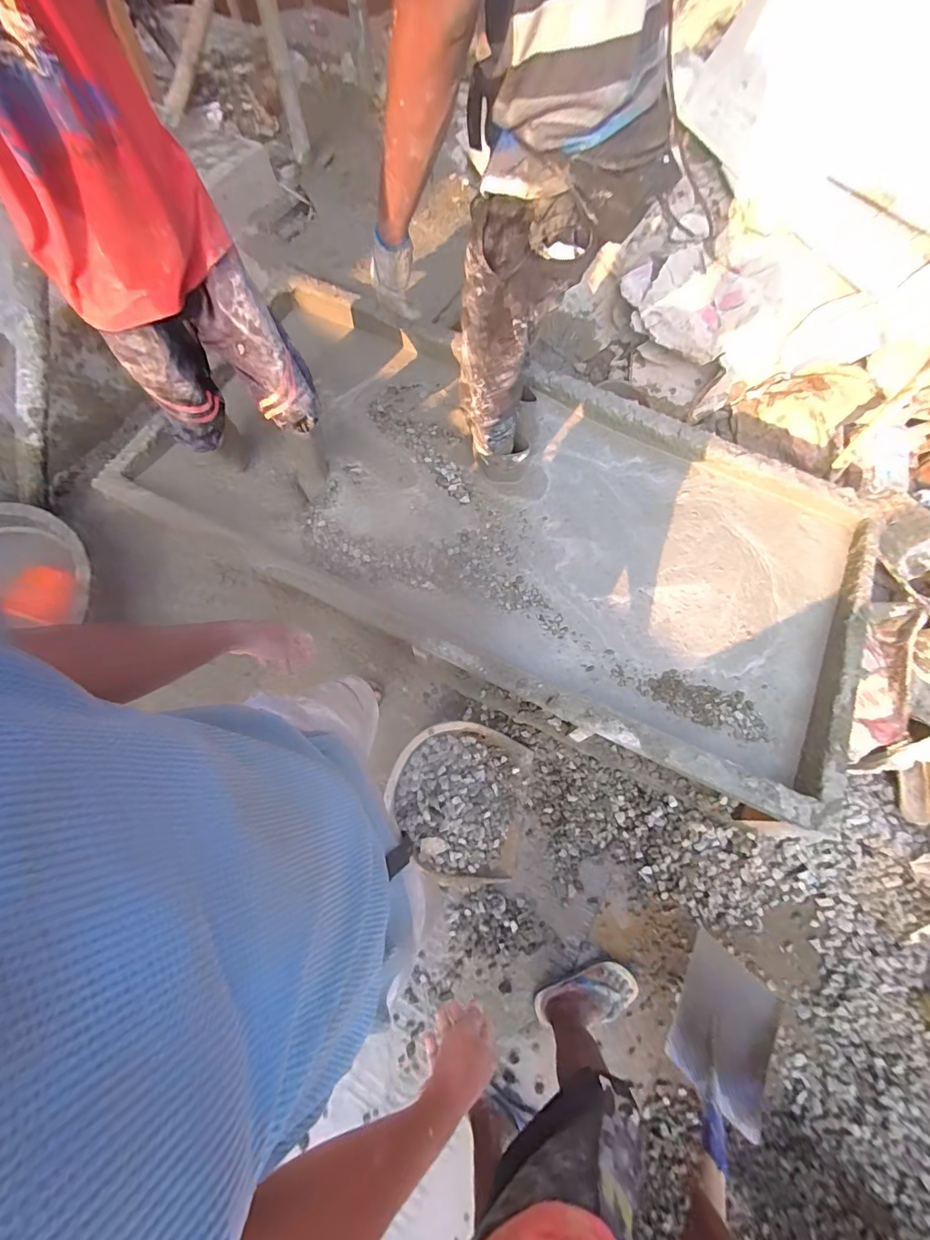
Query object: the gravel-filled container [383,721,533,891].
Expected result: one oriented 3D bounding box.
[{"bbox_3d":[-0.025,0.527,1.325,0.386,0.119,0.431,9,70,2],"label":"gravel-filled container"}]

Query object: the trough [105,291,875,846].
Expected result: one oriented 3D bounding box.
[{"bbox_3d":[0.079,-0.328,1.318,2.010,0.239,0.955,27,71,8],"label":"trough"}]

